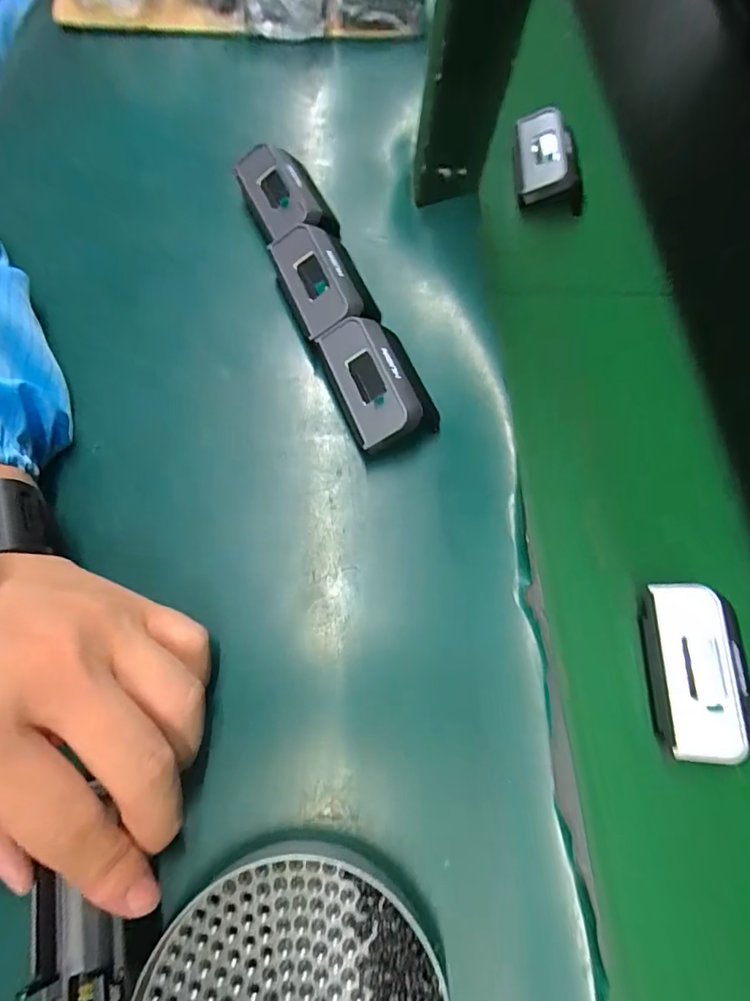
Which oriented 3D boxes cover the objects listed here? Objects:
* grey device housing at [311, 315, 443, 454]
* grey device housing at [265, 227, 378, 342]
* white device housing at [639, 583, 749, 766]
[{"bbox_3d":[0.001,-0.064,0.268,0.046,0.028,0.074,-24,72,-11],"label":"grey device housing"},{"bbox_3d":[-0.031,-0.127,0.293,0.045,0.033,0.076,-19,71,-10],"label":"grey device housing"},{"bbox_3d":[0.151,0.079,0.226,0.036,0.019,0.076,4,69,-1],"label":"white device housing"}]

